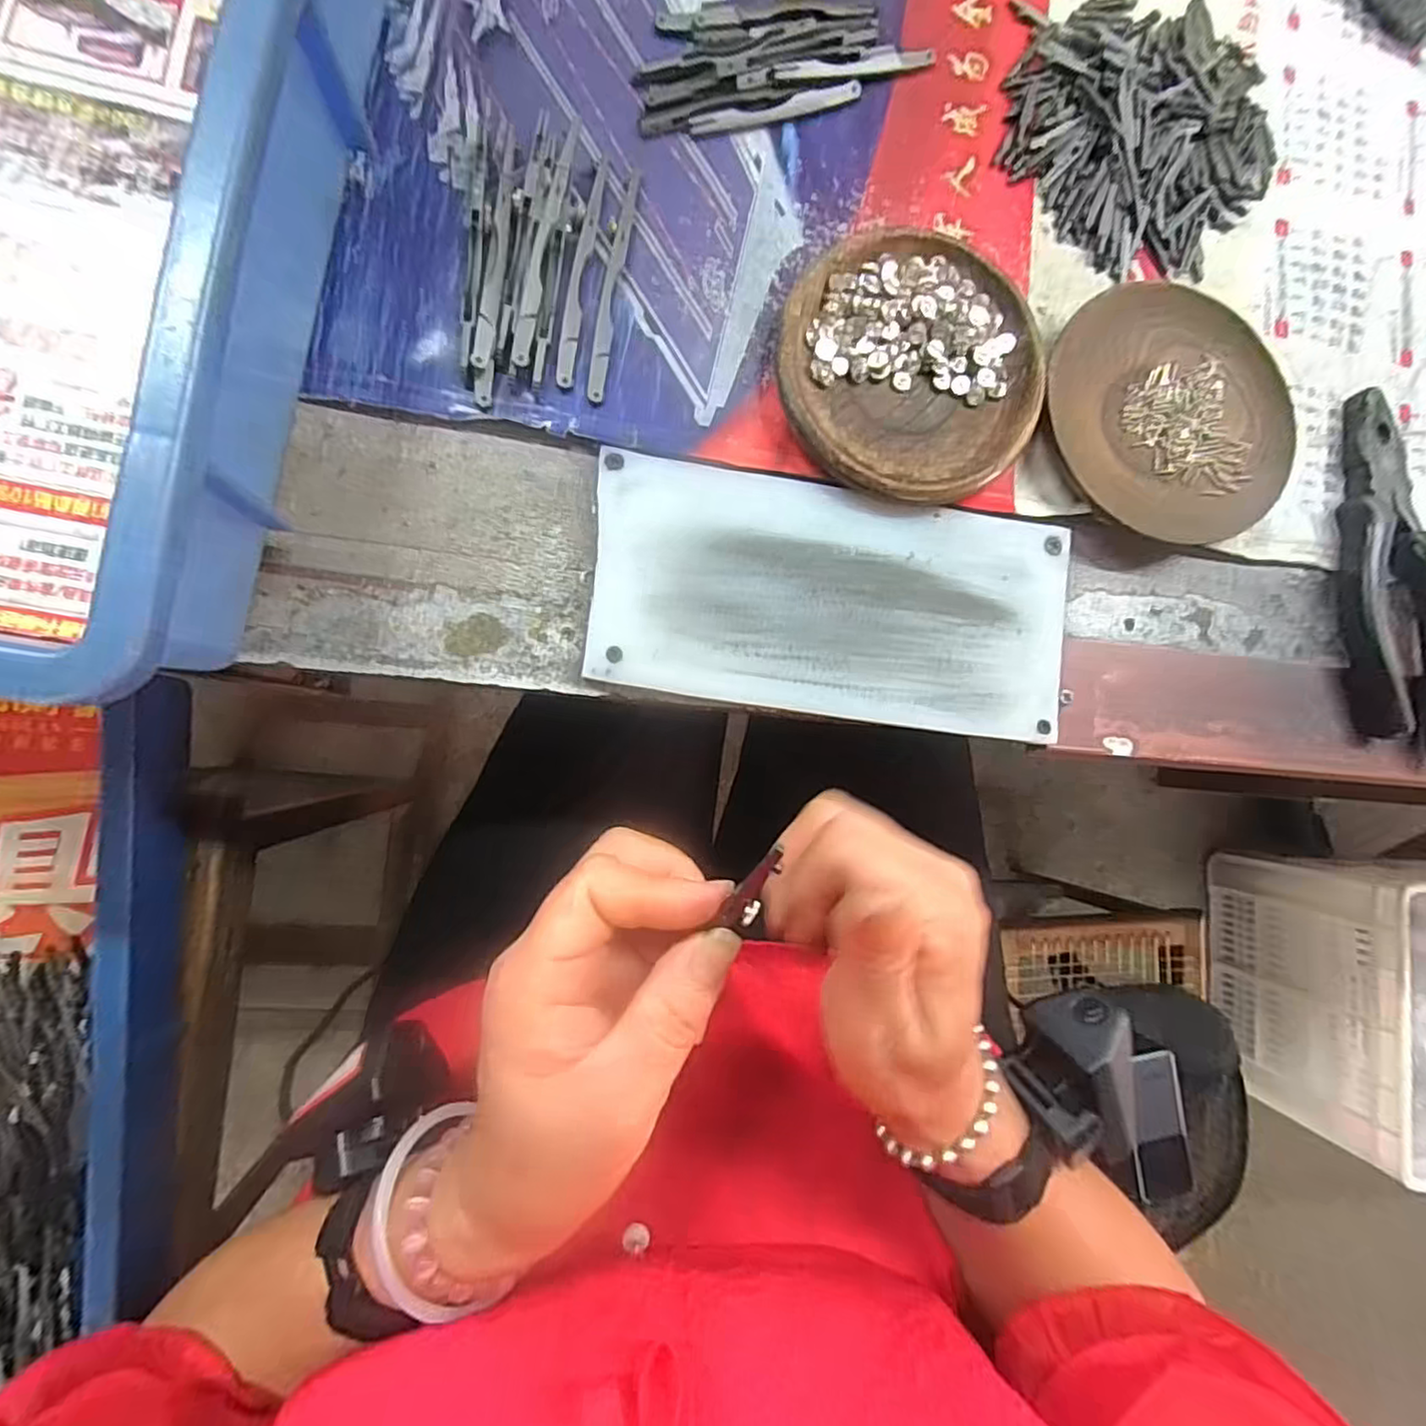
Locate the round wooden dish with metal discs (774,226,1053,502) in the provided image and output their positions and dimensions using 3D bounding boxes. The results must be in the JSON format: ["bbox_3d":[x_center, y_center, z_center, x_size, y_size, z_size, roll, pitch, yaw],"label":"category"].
[{"bbox_3d":[0.082,-0.142,0.276,0.109,0.014,0.110,1,85,-8],"label":"round wooden dish with metal discs"}]

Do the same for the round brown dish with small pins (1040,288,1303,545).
[{"bbox_3d":[0.203,-0.132,0.294,0.107,0.014,0.113,1,85,-8],"label":"round brown dish with small pins"}]

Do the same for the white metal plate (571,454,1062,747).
[{"bbox_3d":[0.051,-0.046,0.269,0.195,0.005,0.092,8,84,-7],"label":"white metal plate"}]

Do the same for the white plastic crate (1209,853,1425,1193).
[{"bbox_3d":[1.015,0.387,0.887,0.522,0.271,0.356,6,87,-8],"label":"white plastic crate"}]

